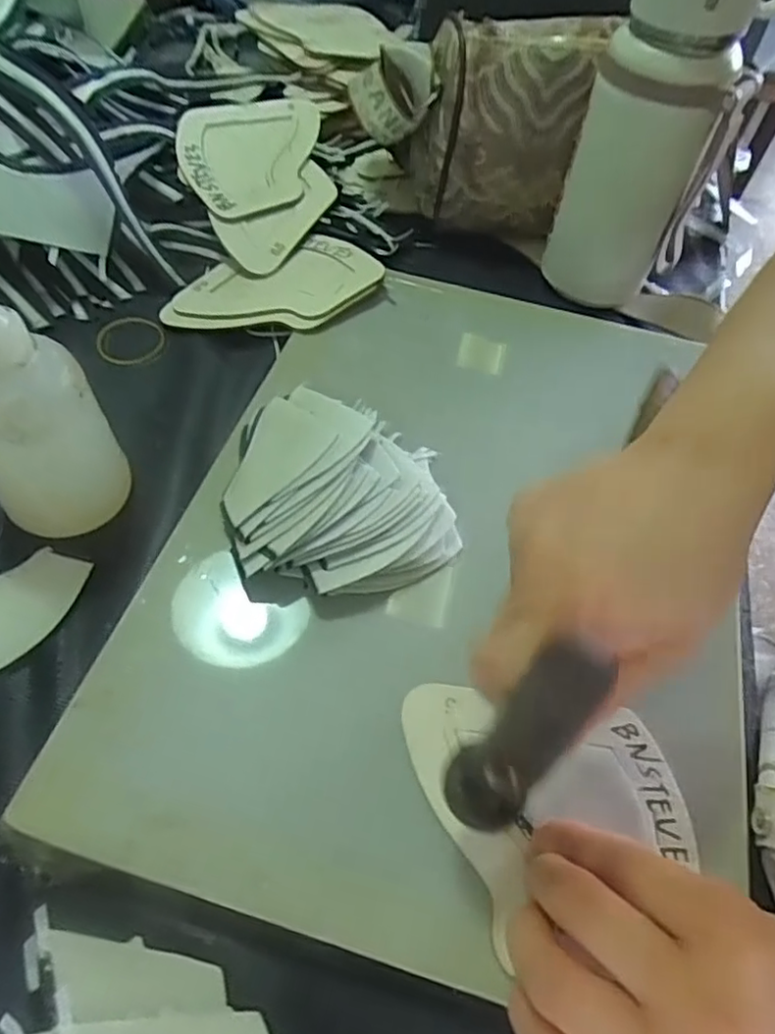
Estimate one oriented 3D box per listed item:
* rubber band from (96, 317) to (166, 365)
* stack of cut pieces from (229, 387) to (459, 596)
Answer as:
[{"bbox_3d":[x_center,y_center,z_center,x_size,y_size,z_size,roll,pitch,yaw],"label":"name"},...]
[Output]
[{"bbox_3d":[-0.175,-0.124,0.435,0.044,0.004,0.051,-2,56,-8],"label":"rubber band"},{"bbox_3d":[-0.026,-0.020,0.336,0.112,0.040,0.128,-5,56,-10],"label":"stack of cut pieces"}]

